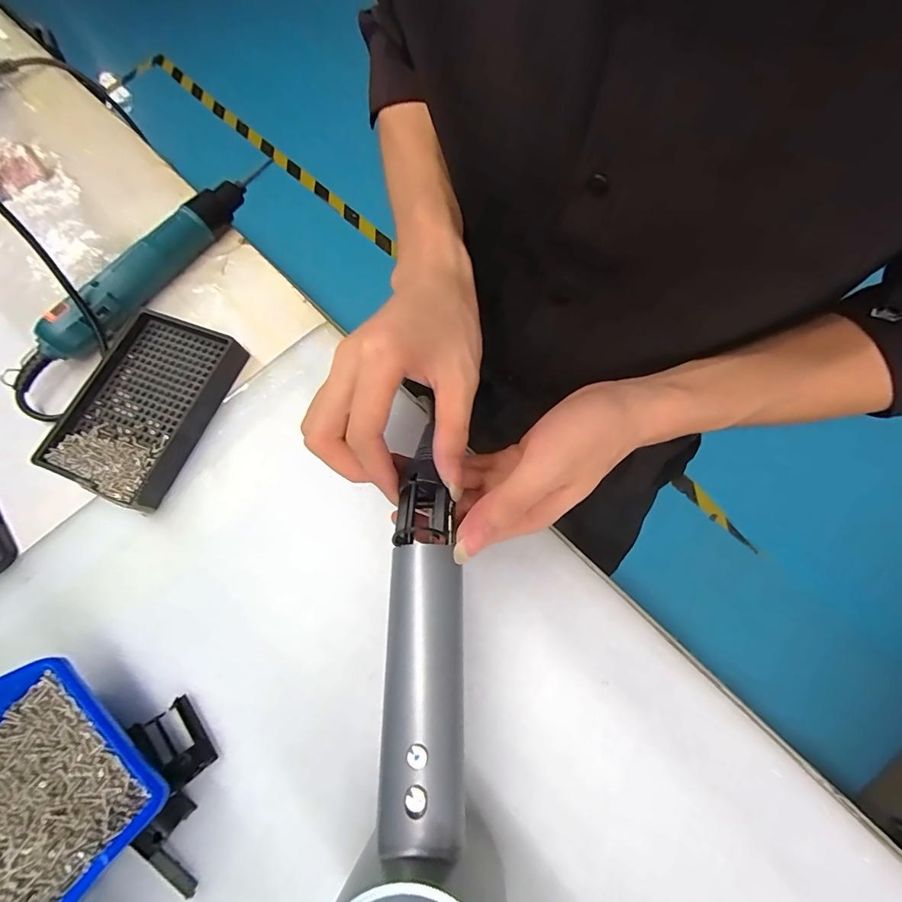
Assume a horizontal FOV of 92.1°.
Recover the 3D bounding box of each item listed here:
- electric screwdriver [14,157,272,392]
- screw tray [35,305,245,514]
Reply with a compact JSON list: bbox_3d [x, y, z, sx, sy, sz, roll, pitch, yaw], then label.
[{"bbox_3d":[-0.250,-0.154,0.366,0.031,0.037,0.258,32,77,14],"label":"electric screwdriver"},{"bbox_3d":[-0.228,-0.035,0.325,0.095,0.023,0.138,18,74,11],"label":"screw tray"}]

